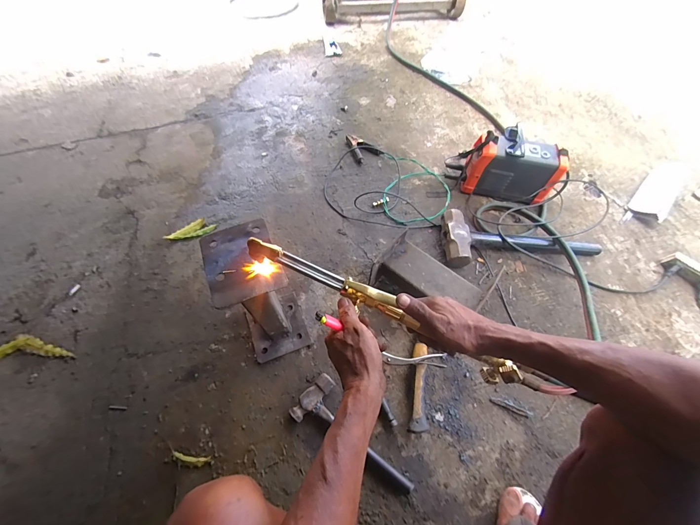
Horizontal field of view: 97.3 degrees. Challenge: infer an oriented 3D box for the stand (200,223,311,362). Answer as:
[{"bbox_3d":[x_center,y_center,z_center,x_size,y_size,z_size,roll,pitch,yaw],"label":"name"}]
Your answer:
[{"bbox_3d":[-0.191,0.071,0.665,0.138,0.245,0.215,-20,63,-14],"label":"stand"}]

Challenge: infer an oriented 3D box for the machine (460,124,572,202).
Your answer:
[{"bbox_3d":[0.485,-0.303,0.954,0.281,0.183,0.132,15,61,6],"label":"machine"}]

